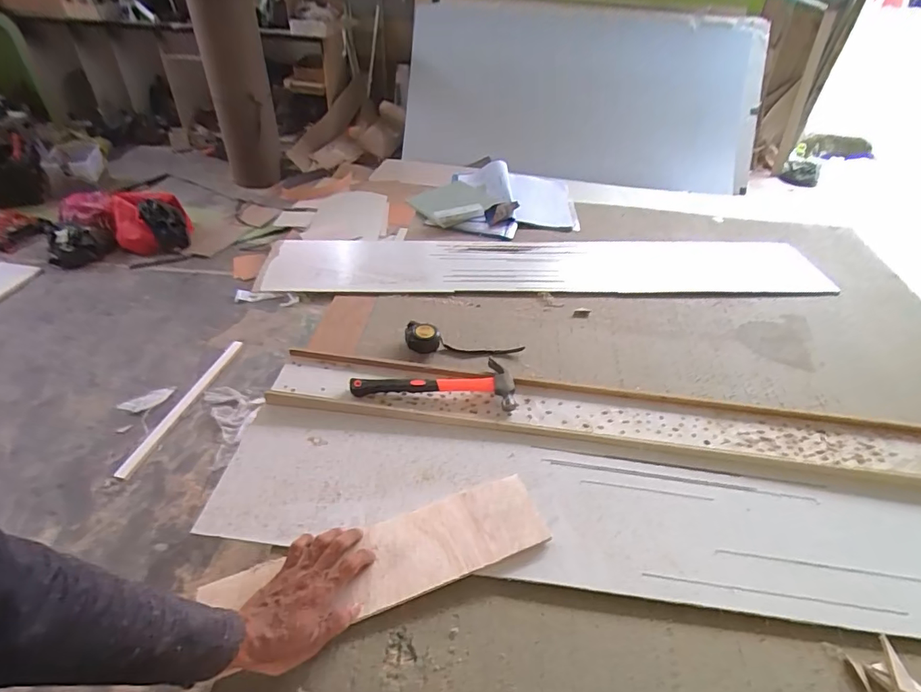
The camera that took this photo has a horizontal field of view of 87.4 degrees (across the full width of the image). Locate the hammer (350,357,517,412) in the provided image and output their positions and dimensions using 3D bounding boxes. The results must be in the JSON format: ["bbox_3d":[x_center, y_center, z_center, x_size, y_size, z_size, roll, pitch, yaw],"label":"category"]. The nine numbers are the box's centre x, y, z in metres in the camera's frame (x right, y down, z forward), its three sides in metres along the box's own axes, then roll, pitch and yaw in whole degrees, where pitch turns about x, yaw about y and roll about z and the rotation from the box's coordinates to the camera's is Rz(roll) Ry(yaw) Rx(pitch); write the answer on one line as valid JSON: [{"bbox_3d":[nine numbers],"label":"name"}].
[{"bbox_3d":[-0.044,0.056,0.808,0.266,0.034,0.094,4,43,2],"label":"hammer"}]

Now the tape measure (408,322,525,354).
[{"bbox_3d":[0.006,-0.012,0.891,0.216,0.048,0.054,5,43,3],"label":"tape measure"}]

